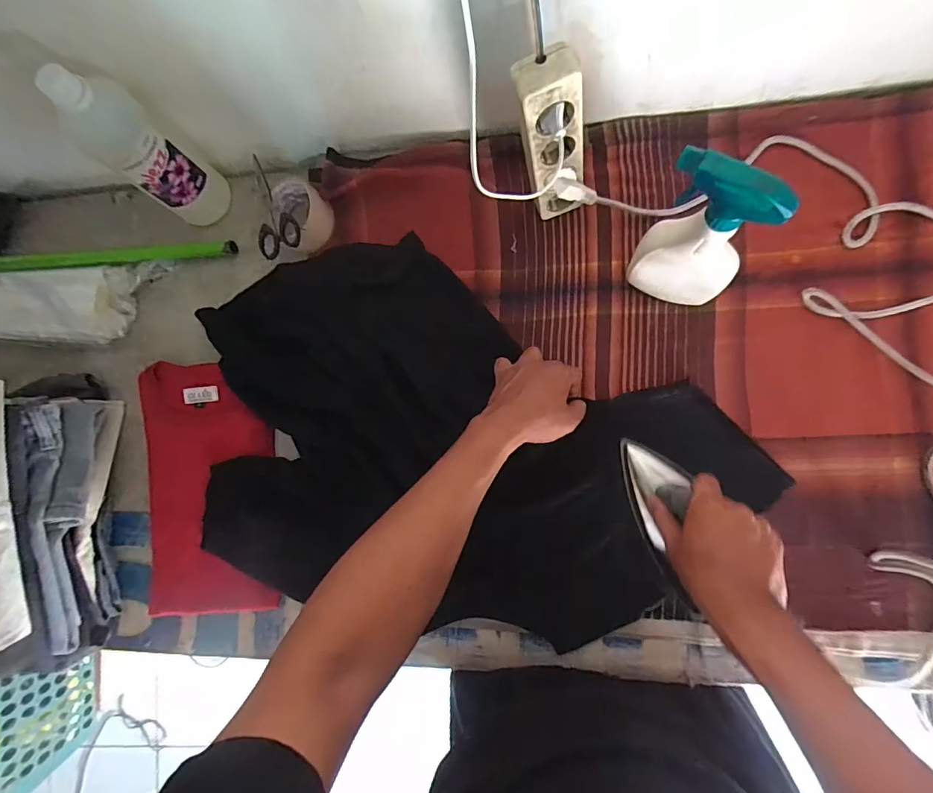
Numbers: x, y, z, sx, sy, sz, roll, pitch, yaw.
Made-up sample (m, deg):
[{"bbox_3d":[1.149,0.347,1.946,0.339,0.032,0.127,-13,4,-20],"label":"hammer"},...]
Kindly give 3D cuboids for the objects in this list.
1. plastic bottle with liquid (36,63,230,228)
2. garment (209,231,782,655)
[{"bbox_3d":[-0.393,-0.297,0.568,0.070,0.213,0.087,34,91,9],"label":"plastic bottle with liquid"},{"bbox_3d":[-0.008,0.053,0.560,0.667,0.039,0.422,11,87,9],"label":"garment"}]

